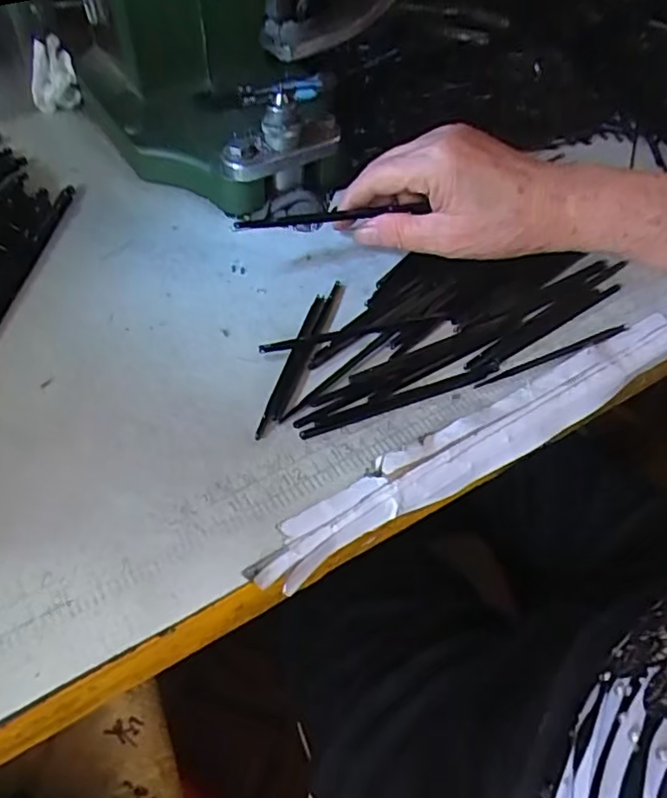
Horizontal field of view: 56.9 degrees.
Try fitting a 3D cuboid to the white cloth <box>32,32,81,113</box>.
[{"bbox_3d":[-0.199,-0.228,0.434,0.031,0.038,0.033,-21,56,-19],"label":"white cloth"}]

